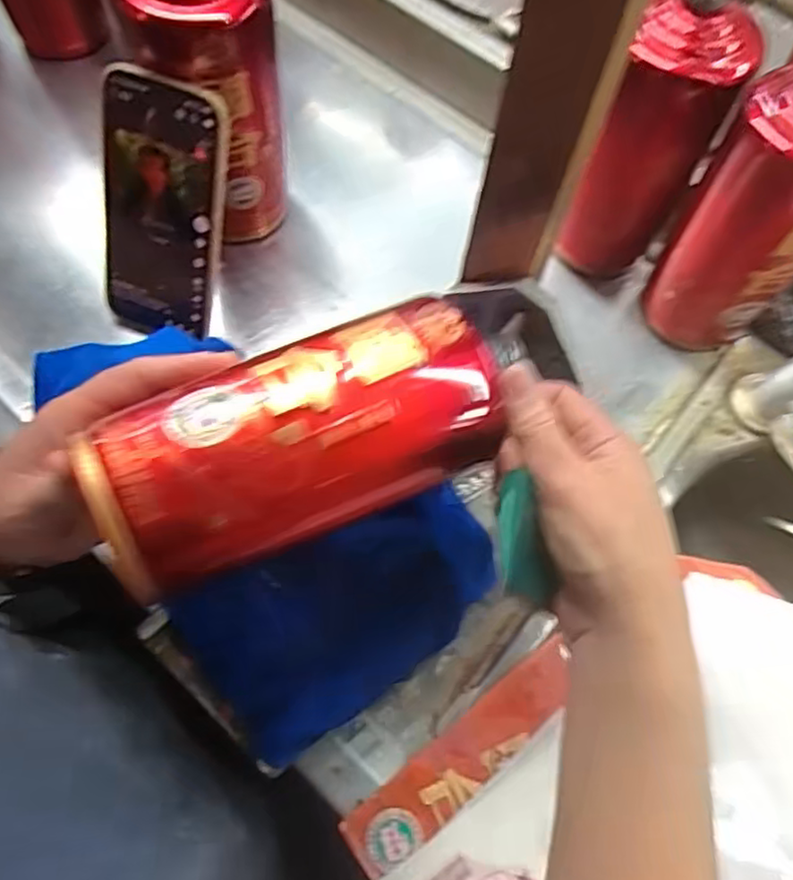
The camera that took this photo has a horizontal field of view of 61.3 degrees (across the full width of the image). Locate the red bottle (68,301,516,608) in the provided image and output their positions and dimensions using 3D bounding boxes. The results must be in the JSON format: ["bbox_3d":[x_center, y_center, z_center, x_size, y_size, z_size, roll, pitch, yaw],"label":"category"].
[{"bbox_3d":[-0.024,-0.007,0.279,0.195,0.056,0.067,-23,69,-23],"label":"red bottle"}]

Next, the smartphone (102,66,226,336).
[{"bbox_3d":[-0.144,-0.136,0.409,0.072,0.160,0.012,19,38,2],"label":"smartphone"}]

